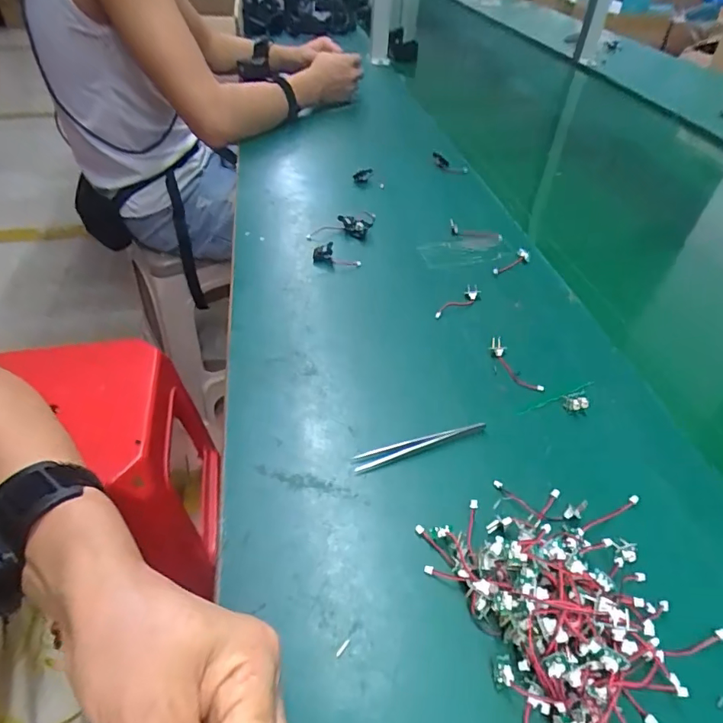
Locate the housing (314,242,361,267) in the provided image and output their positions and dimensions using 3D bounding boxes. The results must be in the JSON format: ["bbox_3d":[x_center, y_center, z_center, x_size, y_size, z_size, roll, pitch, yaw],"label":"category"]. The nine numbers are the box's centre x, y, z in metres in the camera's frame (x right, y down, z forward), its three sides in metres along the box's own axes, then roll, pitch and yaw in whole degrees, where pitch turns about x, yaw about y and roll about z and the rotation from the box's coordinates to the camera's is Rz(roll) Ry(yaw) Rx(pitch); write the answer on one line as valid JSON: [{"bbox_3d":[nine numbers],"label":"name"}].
[{"bbox_3d":[-0.027,-0.113,0.515,0.052,0.017,0.021,15,46,12],"label":"housing"}]

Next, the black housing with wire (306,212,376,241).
[{"bbox_3d":[-0.024,-0.159,0.556,0.078,0.023,0.029,-3,44,-6],"label":"black housing with wire"}]

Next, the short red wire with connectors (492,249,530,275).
[{"bbox_3d":[0.162,-0.108,0.516,0.059,0.016,0.011,-27,52,-27],"label":"short red wire with connectors"}]

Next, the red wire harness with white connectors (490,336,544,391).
[{"bbox_3d":[0.131,0.003,0.406,0.014,0.013,0.062,-18,48,-20],"label":"red wire harness with white connectors"}]

